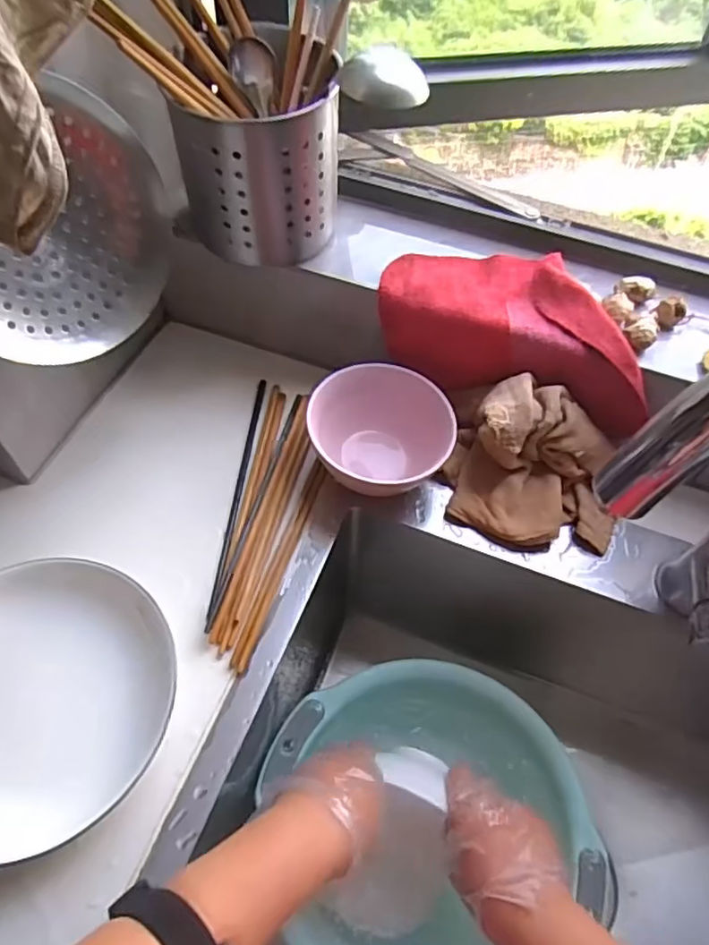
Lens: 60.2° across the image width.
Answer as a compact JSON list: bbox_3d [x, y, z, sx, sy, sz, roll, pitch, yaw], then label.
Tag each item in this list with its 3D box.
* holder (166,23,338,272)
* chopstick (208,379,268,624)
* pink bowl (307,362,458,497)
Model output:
[{"bbox_3d":[-0.072,-0.255,0.492,0.115,0.129,0.135,2,58,-3],"label":"holder"},{"bbox_3d":[-0.096,0.011,0.511,0.007,0.009,0.232,6,58,0],"label":"chopstick"},{"bbox_3d":[0.021,-0.027,0.505,0.114,0.069,0.100,3,58,-1],"label":"pink bowl"}]

